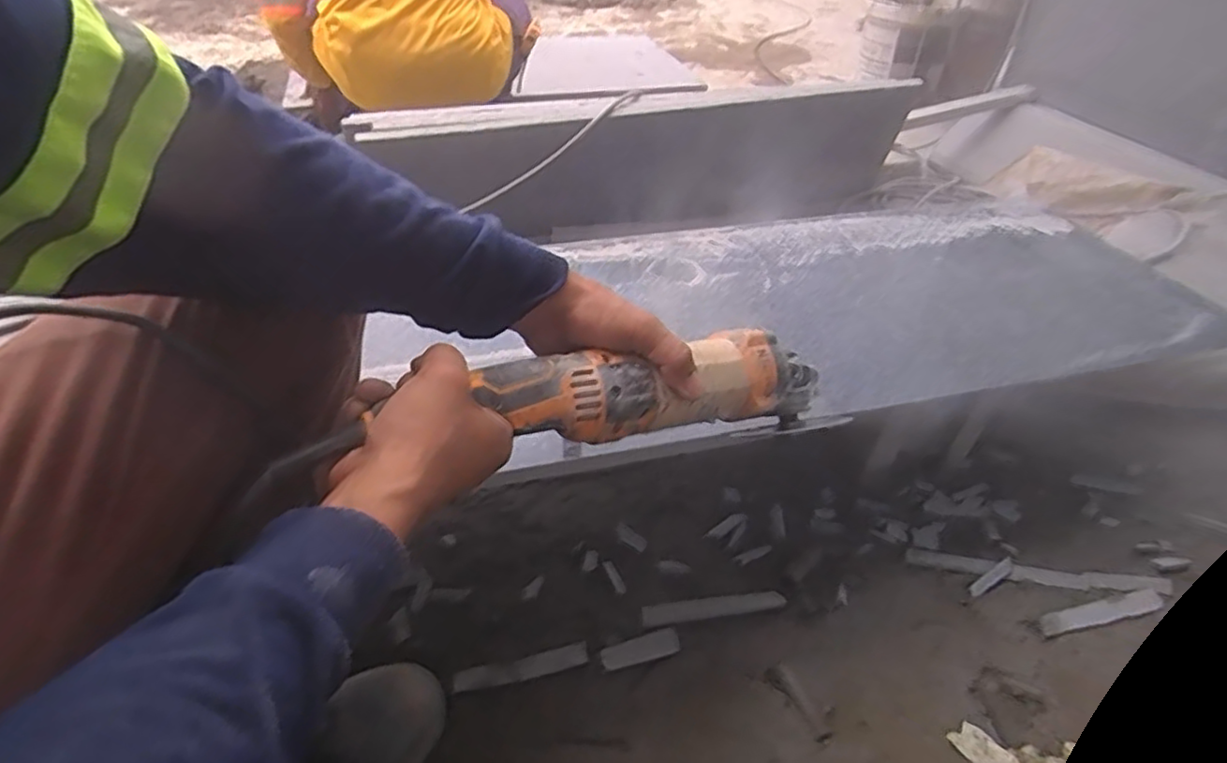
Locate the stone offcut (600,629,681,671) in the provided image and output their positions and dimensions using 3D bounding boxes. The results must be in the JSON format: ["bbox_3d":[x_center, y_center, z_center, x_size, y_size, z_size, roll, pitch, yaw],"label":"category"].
[{"bbox_3d":[0.026,0.258,0.636,0.077,0.004,0.024,-12,43,-15],"label":"stone offcut"}]

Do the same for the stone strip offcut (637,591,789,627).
[{"bbox_3d":[0.102,0.230,0.676,0.148,0.004,0.023,-6,42,-9],"label":"stone strip offcut"}]

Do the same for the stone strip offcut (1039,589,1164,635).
[{"bbox_3d":[0.513,0.241,0.696,0.154,0.007,0.018,-9,42,-12],"label":"stone strip offcut"}]

